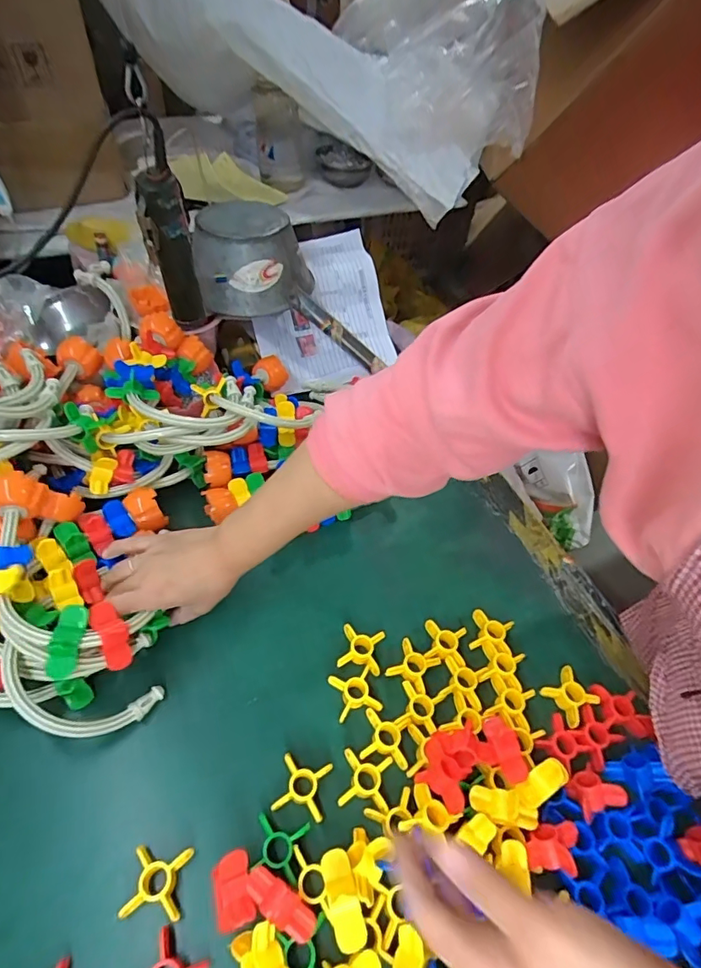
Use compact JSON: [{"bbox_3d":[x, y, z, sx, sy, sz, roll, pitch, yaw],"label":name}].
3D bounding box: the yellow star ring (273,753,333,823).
[{"bbox_3d":[-0.039,0.251,0.409,0.041,0.014,0.041,12,50,5],"label":"yellow star ring"}]

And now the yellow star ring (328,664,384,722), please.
[{"bbox_3d":[0.004,0.194,0.459,0.040,0.013,0.040,-11,52,-14],"label":"yellow star ring"}]

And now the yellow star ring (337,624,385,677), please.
[{"bbox_3d":[0.011,0.164,0.489,0.041,0.017,0.041,11,50,4],"label":"yellow star ring"}]

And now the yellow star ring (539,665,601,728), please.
[{"bbox_3d":[0.213,0.203,0.476,0.042,0.010,0.041,-31,59,-27],"label":"yellow star ring"}]

